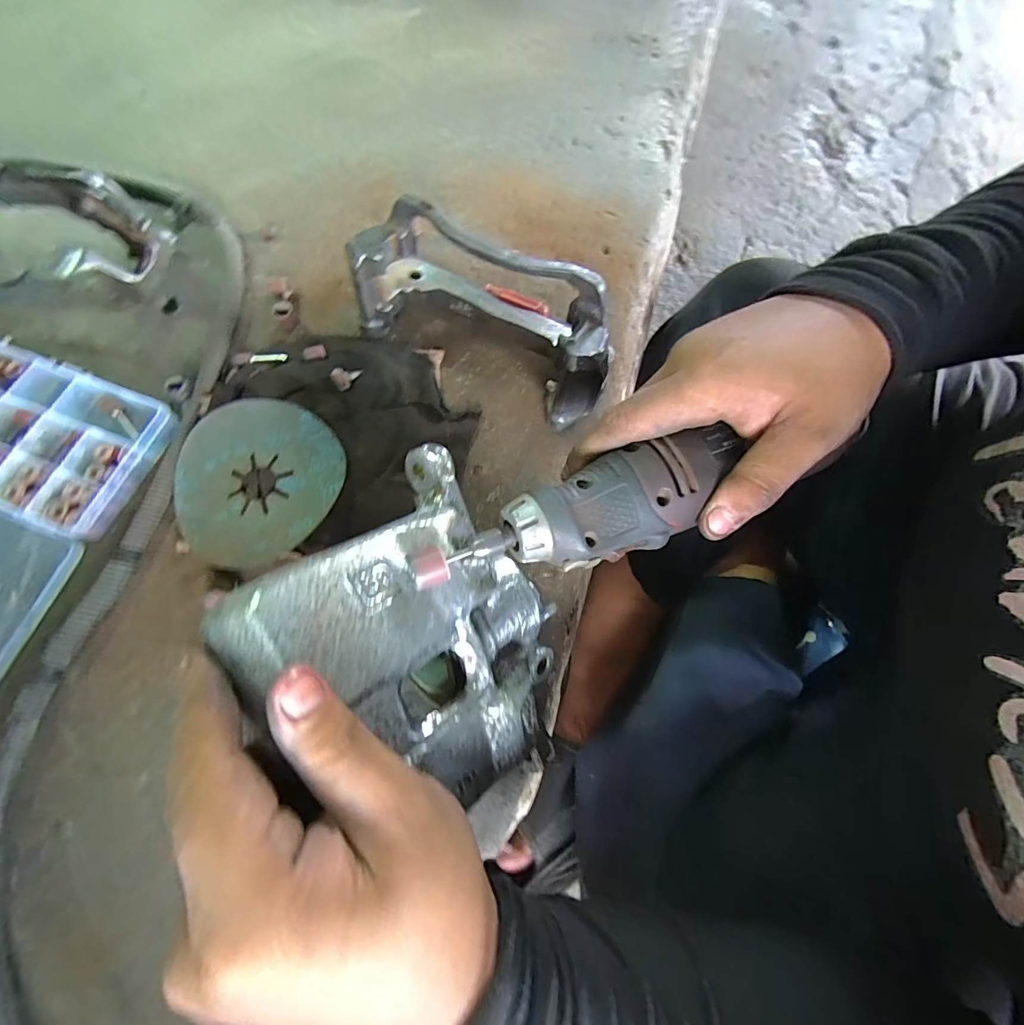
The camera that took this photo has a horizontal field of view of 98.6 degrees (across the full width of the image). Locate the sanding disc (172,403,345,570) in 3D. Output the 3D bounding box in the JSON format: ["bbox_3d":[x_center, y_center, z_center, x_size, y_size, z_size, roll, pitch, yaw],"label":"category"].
[{"bbox_3d":[-0.164,-0.022,0.280,0.104,0.018,0.106,0,71,-1],"label":"sanding disc"}]

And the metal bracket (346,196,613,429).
[{"bbox_3d":[-0.016,-0.139,0.298,0.187,0.077,0.087,29,73,8],"label":"metal bracket"}]

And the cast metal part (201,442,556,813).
[{"bbox_3d":[-0.033,0.056,0.191,0.136,0.055,0.119,56,42,-15],"label":"cast metal part"}]

